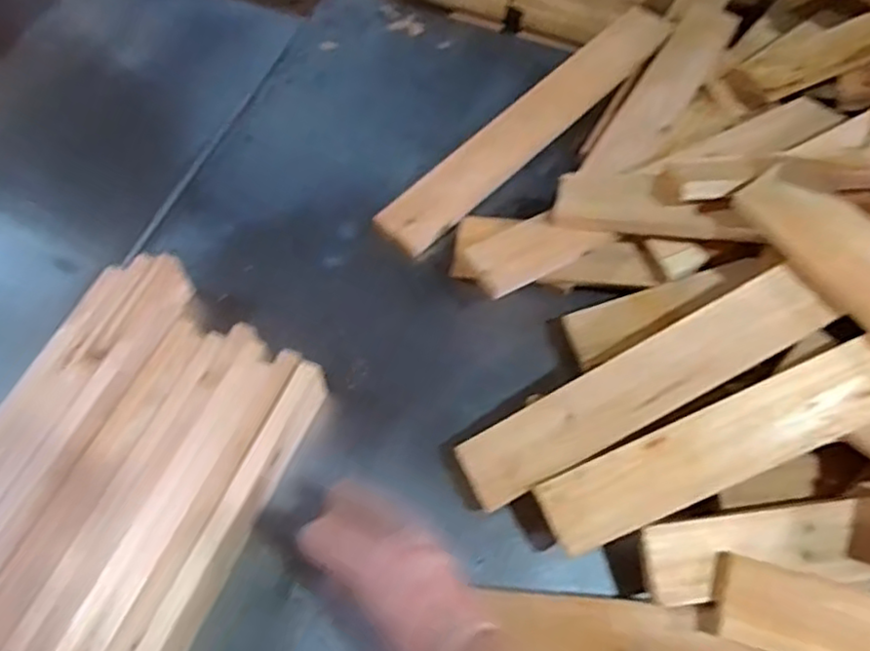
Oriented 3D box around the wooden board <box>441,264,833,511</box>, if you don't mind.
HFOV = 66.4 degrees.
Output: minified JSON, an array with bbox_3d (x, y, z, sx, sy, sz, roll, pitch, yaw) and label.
[{"bbox_3d":[0.186,0.059,0.619,0.354,0.021,0.075,-29,67,2],"label":"wooden board"}]

